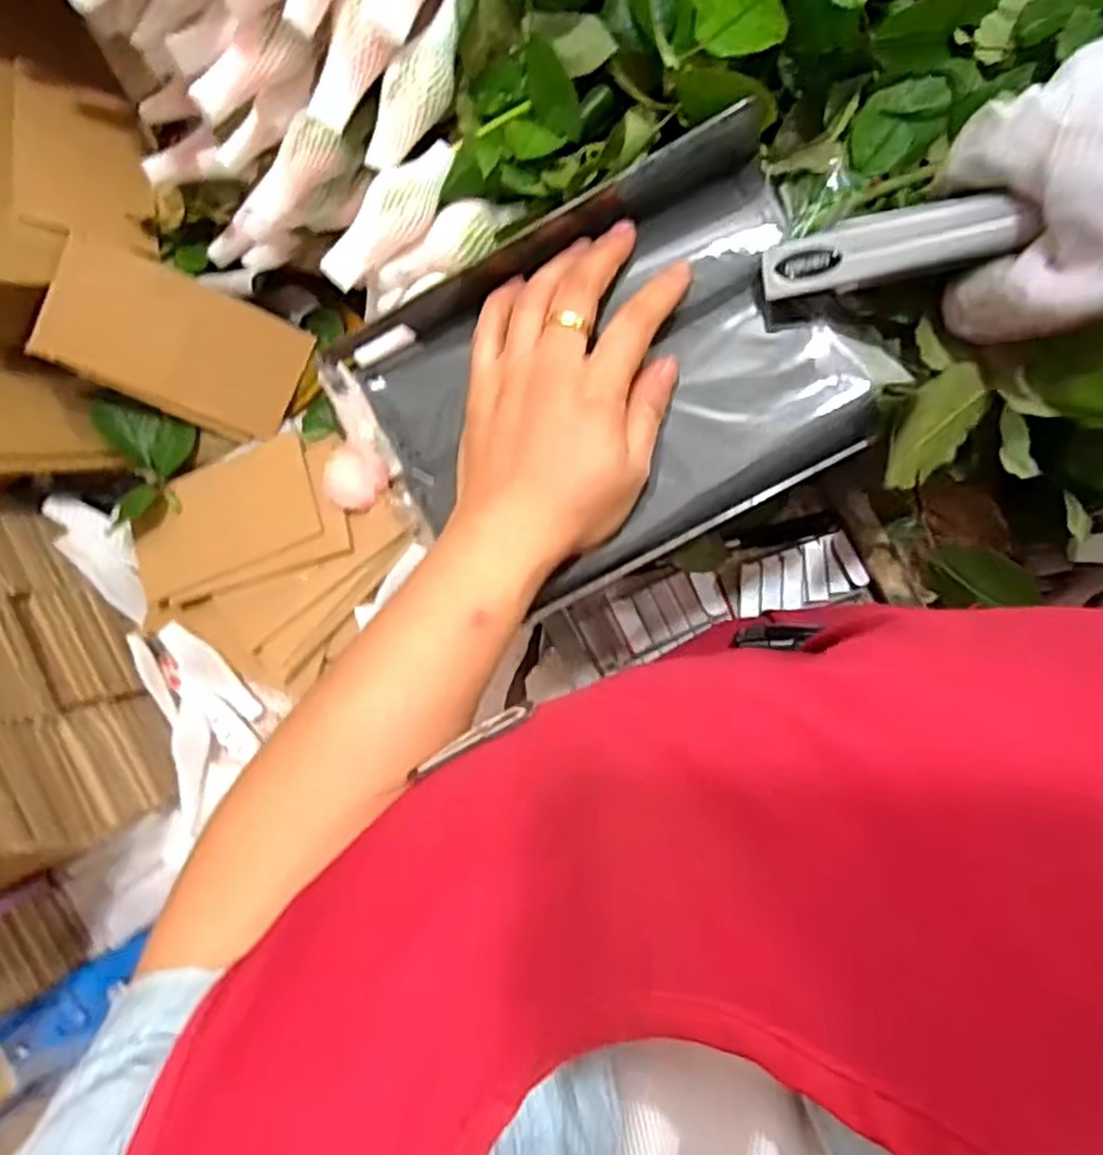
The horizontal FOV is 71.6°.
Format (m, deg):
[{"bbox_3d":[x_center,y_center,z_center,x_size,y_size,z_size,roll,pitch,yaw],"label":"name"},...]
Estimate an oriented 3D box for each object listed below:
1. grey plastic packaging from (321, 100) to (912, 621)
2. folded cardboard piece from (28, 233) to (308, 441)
[{"bbox_3d":[0.030,-0.089,0.364,0.223,0.045,0.153,-27,96,11],"label":"grey plastic packaging"},{"bbox_3d":[-0.252,-0.155,0.518,0.154,0.013,0.088,19,106,-32],"label":"folded cardboard piece"}]

